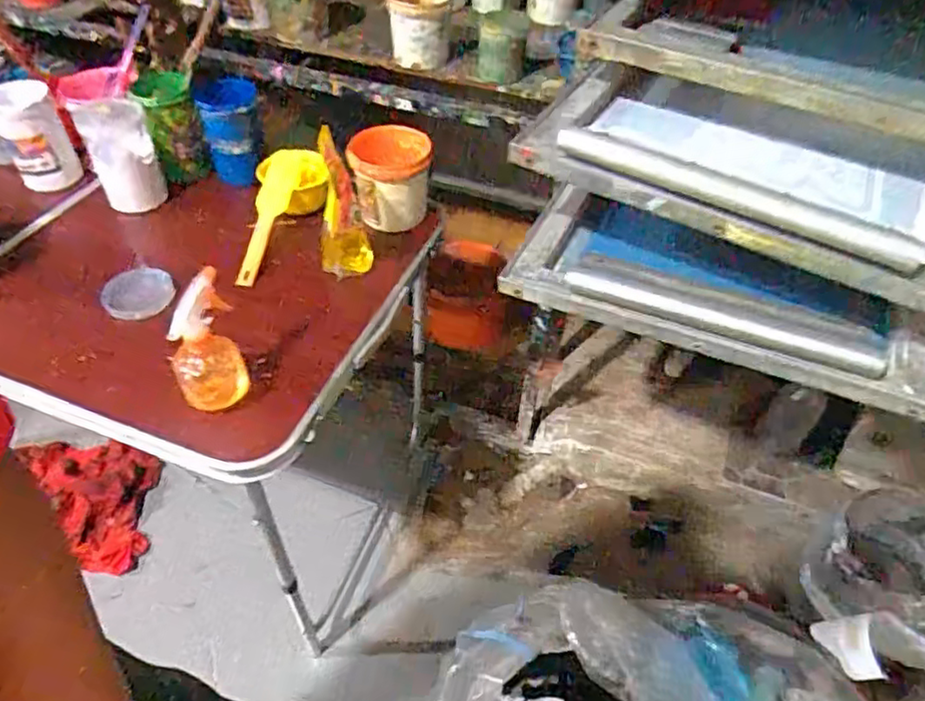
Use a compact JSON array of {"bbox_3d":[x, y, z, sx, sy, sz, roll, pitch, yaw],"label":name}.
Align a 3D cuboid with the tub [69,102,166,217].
[{"bbox_3d":[-0.544,-0.309,1.055,0.093,0.157,0.090,1,48,-2],"label":"tub"}]

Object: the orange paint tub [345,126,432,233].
[{"bbox_3d":[-0.116,-0.277,1.061,0.127,0.129,0.106,1,48,-2],"label":"orange paint tub"}]

